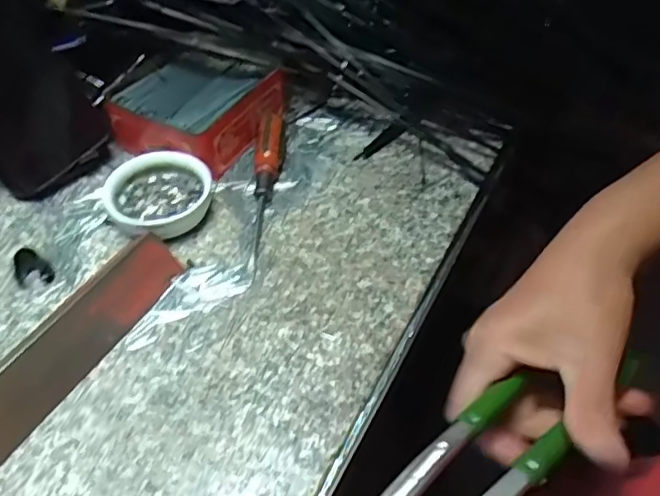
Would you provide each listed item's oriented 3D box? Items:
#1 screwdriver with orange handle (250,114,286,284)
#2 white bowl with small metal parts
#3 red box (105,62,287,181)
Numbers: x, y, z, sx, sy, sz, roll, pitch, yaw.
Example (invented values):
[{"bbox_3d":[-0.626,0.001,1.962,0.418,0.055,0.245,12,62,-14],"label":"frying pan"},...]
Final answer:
[{"bbox_3d":[-0.047,-0.043,0.430,0.020,0.026,0.141,2,48,-2],"label":"screwdriver with orange handle"},{"bbox_3d":[-0.120,-0.034,0.418,0.070,0.028,0.072,2,48,-2],"label":"white bowl with small metal parts"},{"bbox_3d":[-0.105,-0.111,0.475,0.102,0.040,0.114,24,52,18],"label":"red box"}]

